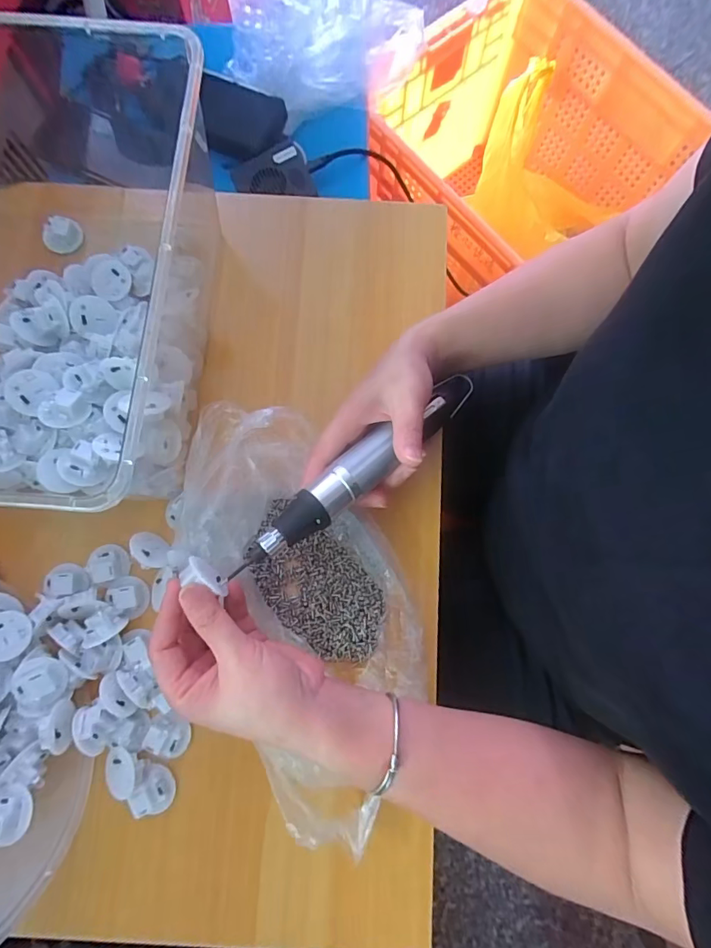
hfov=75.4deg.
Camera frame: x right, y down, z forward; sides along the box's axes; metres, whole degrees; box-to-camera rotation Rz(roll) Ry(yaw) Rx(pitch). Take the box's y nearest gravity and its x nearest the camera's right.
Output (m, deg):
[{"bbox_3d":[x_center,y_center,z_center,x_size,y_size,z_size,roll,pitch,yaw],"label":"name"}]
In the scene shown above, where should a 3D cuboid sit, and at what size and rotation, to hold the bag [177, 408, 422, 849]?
[{"bbox_3d":[-0.038,0.092,0.334,0.143,0.050,0.299,-25,81,-5],"label":"bag"}]

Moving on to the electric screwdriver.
[{"bbox_3d":[0.012,-0.011,0.332,0.225,0.025,0.028,-39,79,-26],"label":"electric screwdriver"}]

